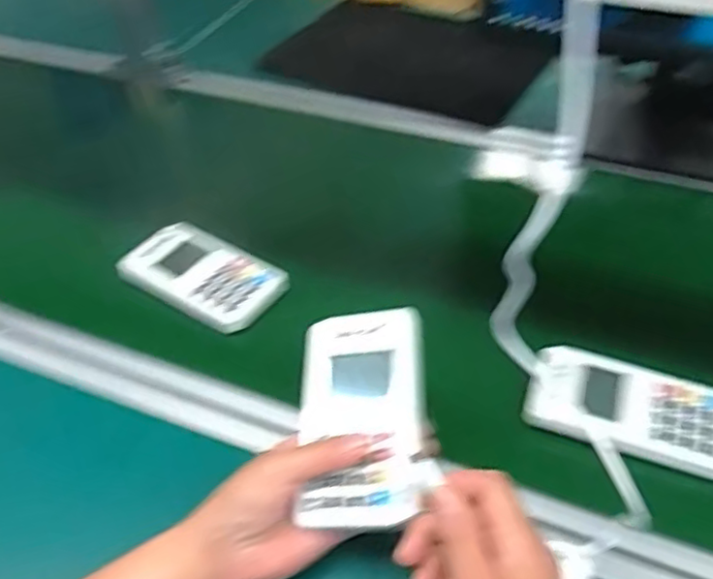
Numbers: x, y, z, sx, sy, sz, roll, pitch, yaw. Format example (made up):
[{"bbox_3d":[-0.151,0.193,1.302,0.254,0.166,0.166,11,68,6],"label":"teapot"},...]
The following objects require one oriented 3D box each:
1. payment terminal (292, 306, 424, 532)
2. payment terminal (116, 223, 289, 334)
[{"bbox_3d":[0.004,0.082,0.439,0.074,0.021,0.138,-7,59,16],"label":"payment terminal"},{"bbox_3d":[-0.141,-0.014,0.624,0.142,0.015,0.084,26,52,27],"label":"payment terminal"}]

